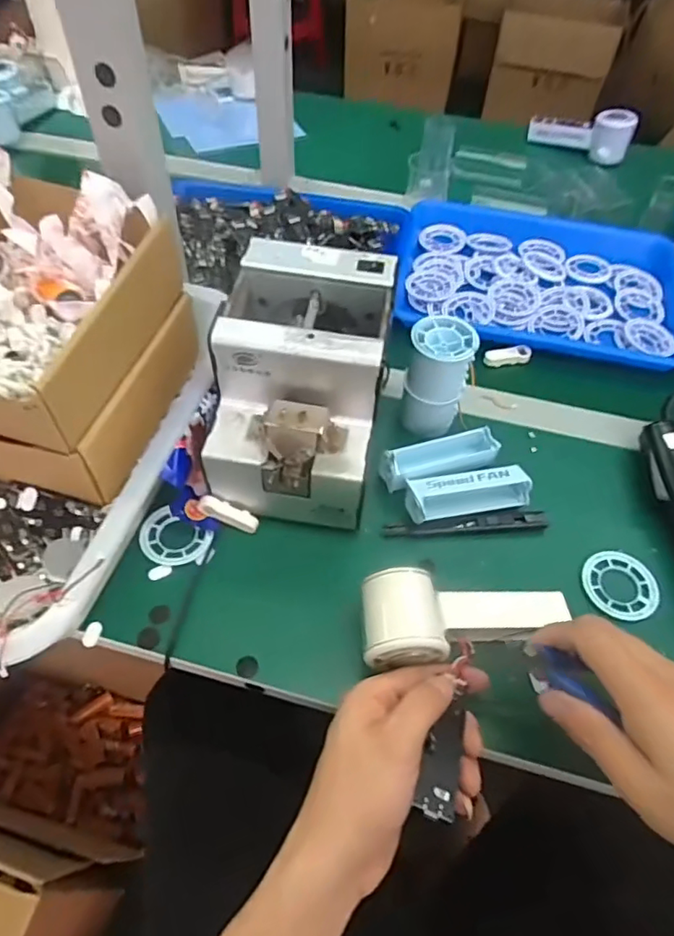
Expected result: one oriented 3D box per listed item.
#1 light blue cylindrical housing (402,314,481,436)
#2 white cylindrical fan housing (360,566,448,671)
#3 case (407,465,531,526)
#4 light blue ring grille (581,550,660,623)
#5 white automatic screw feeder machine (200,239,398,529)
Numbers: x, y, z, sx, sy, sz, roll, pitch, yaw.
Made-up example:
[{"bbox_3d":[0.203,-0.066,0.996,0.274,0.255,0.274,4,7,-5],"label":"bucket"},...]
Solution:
[{"bbox_3d":[0.089,-0.085,0.517,0.052,0.095,0.052,3,54,0],"label":"light blue cylindrical housing"},{"bbox_3d":[0.045,0.112,0.412,0.053,0.049,0.061,-4,54,-6],"label":"white cylindrical fan housing"},{"bbox_3d":[0.112,0.023,0.488,0.103,0.033,0.035,-9,55,-9],"label":"case"},{"bbox_3d":[0.230,0.095,0.460,0.060,0.008,0.059,1,54,-2],"label":"light blue ring grille"},{"bbox_3d":[-0.028,-0.066,0.469,0.122,0.144,0.170,10,54,4],"label":"white automatic screw feeder machine"}]

